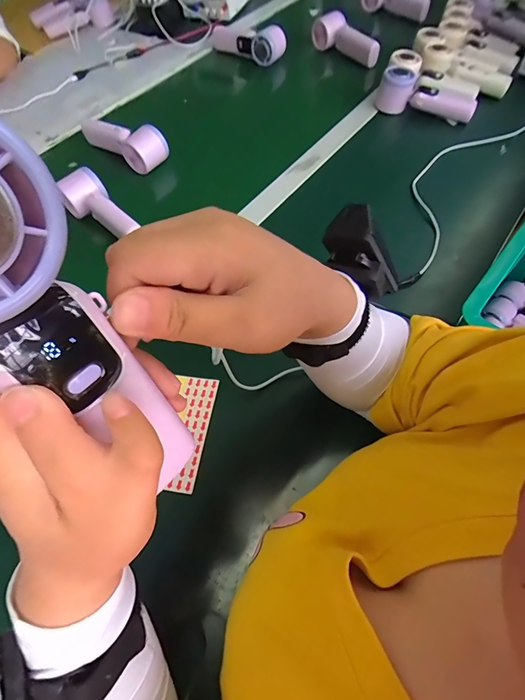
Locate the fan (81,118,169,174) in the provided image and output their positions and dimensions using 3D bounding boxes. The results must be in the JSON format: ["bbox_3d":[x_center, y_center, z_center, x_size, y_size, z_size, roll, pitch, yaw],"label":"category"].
[{"bbox_3d":[-0.236,-0.355,0.625,0.169,0.053,0.050,30,66,19],"label":"fan"}]

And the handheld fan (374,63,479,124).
[{"bbox_3d":[0.296,-0.454,0.672,0.174,0.054,0.069,26,63,15],"label":"handheld fan"}]

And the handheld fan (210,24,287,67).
[{"bbox_3d":[-0.041,-0.700,0.828,0.187,0.046,0.056,31,66,19],"label":"handheld fan"}]

